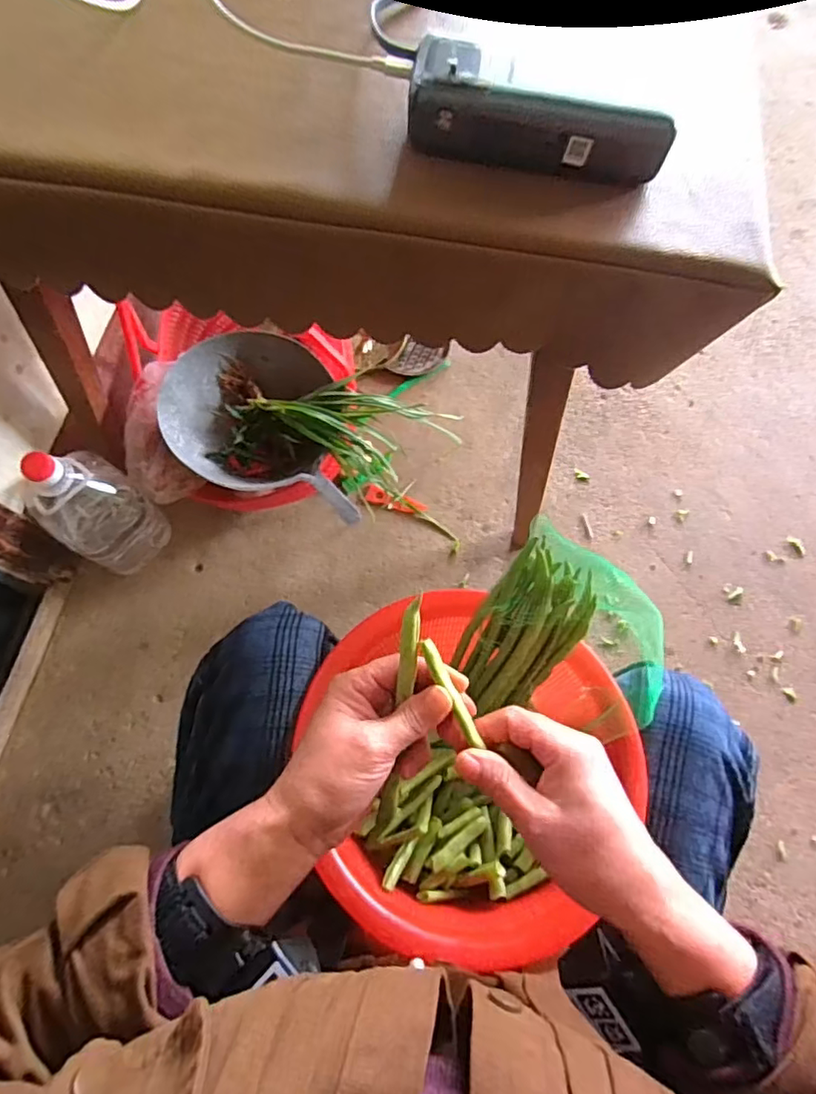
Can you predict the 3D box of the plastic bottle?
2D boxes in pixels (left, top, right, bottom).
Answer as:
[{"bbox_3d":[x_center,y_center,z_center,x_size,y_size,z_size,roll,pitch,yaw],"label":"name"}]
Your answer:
[{"bbox_3d":[-0.431,-0.052,0.777,0.117,0.260,0.094,-41,77,-13],"label":"plastic bottle"}]

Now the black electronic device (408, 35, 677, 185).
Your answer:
[{"bbox_3d":[0.081,-0.265,0.341,0.158,0.038,0.055,9,72,1],"label":"black electronic device"}]

